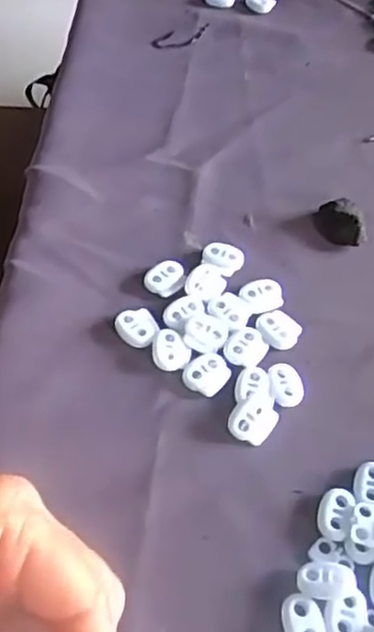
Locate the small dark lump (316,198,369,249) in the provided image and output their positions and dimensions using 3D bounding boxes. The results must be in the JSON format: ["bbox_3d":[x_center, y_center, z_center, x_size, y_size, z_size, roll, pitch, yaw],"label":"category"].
[{"bbox_3d":[0.088,-0.052,0.378,0.028,0.019,0.020,11,55,7],"label":"small dark lump"}]

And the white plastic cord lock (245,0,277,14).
[{"bbox_3d":[0.057,-0.245,0.520,0.023,0.007,0.015,17,56,11],"label":"white plastic cord lock"}]

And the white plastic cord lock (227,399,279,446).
[{"bbox_3d":[0.031,0.049,0.308,0.019,0.008,0.021,29,59,18],"label":"white plastic cord lock"}]

